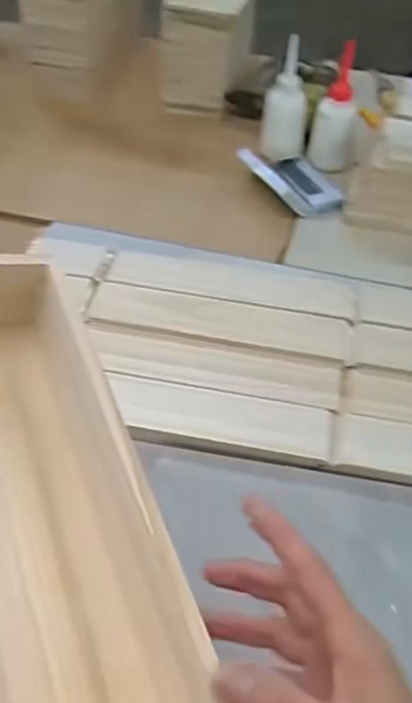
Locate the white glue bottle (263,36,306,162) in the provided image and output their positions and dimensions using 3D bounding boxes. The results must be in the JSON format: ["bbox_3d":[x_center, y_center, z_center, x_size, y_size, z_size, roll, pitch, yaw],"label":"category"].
[{"bbox_3d":[0.114,-0.349,0.870,0.063,0.144,0.054,-16,50,-16],"label":"white glue bottle"}]

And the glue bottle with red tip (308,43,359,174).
[{"bbox_3d":[0.187,-0.339,0.863,0.064,0.154,0.063,10,48,7],"label":"glue bottle with red tip"}]

